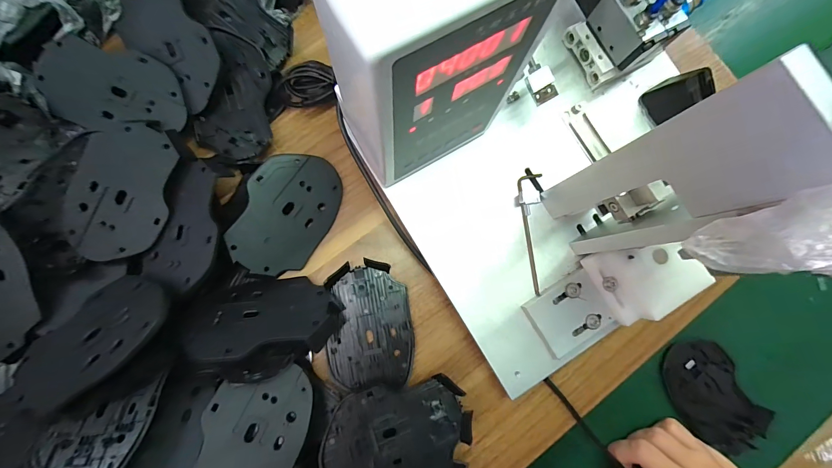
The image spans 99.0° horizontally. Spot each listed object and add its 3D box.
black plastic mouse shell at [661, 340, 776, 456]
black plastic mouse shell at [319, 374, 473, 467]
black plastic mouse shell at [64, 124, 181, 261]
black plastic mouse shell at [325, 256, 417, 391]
[{"bbox_3d":[0.289,0.158,0.346,0.073,0.015,0.109,-31,87,-7],"label":"black plastic mouse shell"},{"bbox_3d":[-0.015,0.162,0.291,0.115,0.033,0.074,-11,85,-6],"label":"black plastic mouse shell"},{"bbox_3d":[-0.239,-0.034,0.286,0.078,0.012,0.108,11,83,-3],"label":"black plastic mouse shell"},{"bbox_3d":[-0.040,0.079,0.312,0.072,0.011,0.104,-4,84,-5],"label":"black plastic mouse shell"}]

